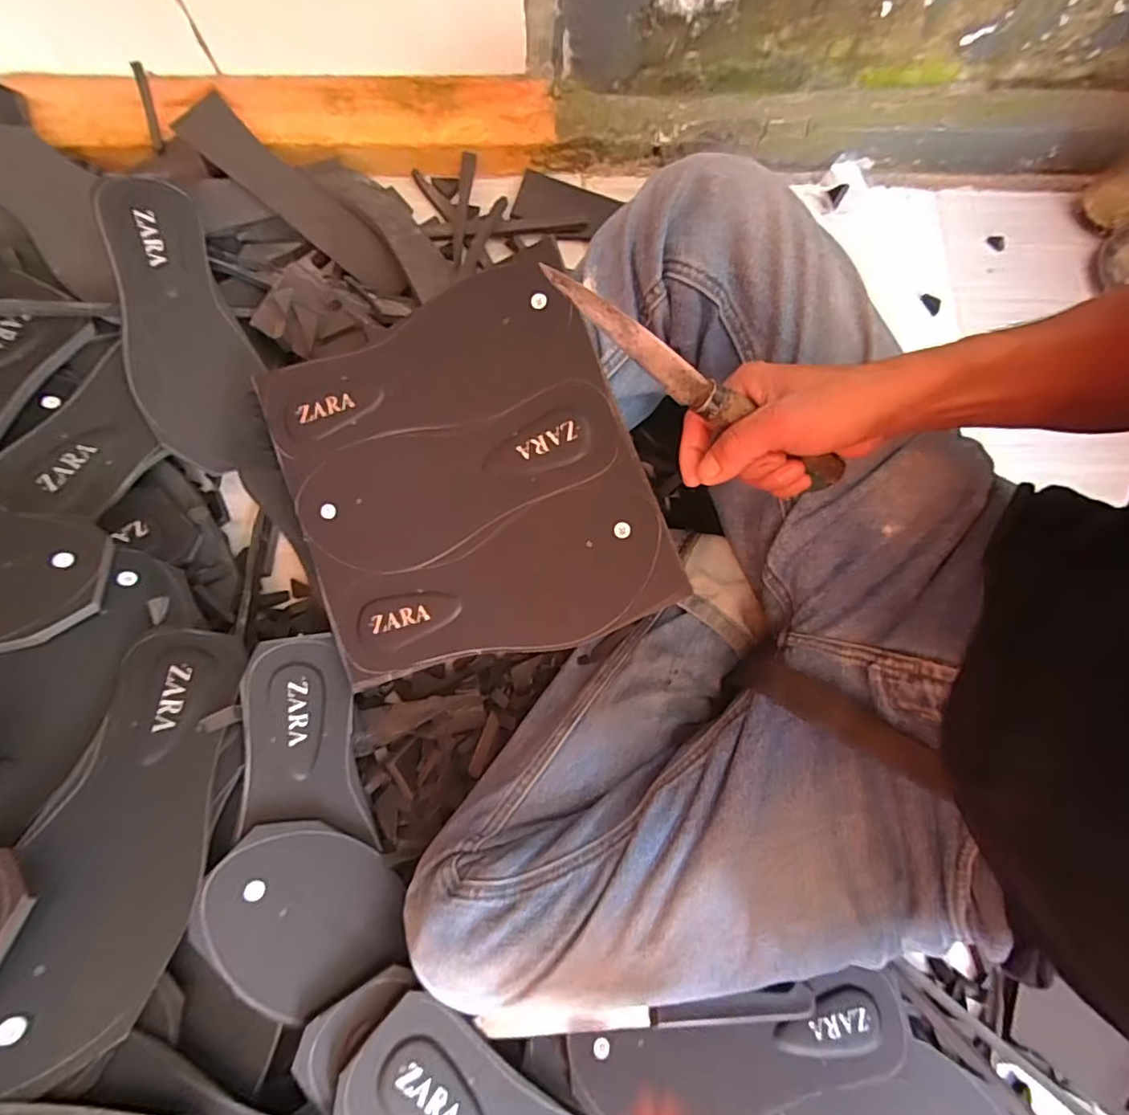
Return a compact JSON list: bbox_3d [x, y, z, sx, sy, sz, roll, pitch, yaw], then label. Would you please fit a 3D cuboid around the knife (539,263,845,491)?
[{"bbox_3d":[0.077,-0.093,0.317,0.210,0.018,0.016,28,77,-20],"label":"knife"}]

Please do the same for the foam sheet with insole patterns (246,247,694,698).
[{"bbox_3d":[-0.077,-0.051,0.410,0.249,0.009,0.260,-21,87,9],"label":"foam sheet with insole patterns"}]

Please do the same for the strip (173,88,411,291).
[{"bbox_3d":[-0.253,-0.345,0.541,0.257,0.013,0.057,37,78,0],"label":"strip"}]

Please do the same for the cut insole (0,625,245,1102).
[{"bbox_3d":[-0.266,0.159,0.348,0.085,0.016,0.244,18,52,-31],"label":"cut insole"}]

